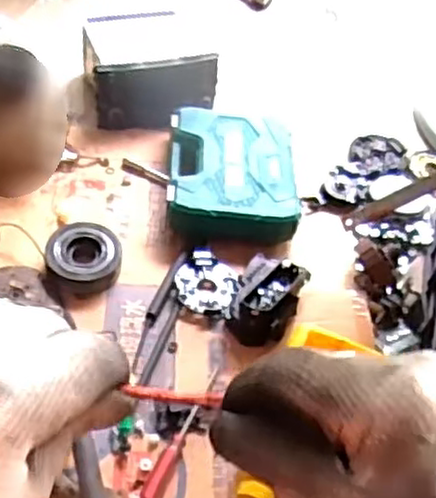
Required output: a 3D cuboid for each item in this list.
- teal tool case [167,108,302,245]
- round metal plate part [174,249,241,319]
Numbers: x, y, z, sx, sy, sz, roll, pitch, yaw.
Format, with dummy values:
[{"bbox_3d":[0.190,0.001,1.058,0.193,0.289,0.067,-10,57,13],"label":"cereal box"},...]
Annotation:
[{"bbox_3d":[0.021,-0.118,1.106,0.189,0.067,0.235,3,48,-4],"label":"teal tool case"},{"bbox_3d":[-0.013,0.046,0.986,0.092,0.020,0.090,3,48,-4],"label":"round metal plate part"}]

